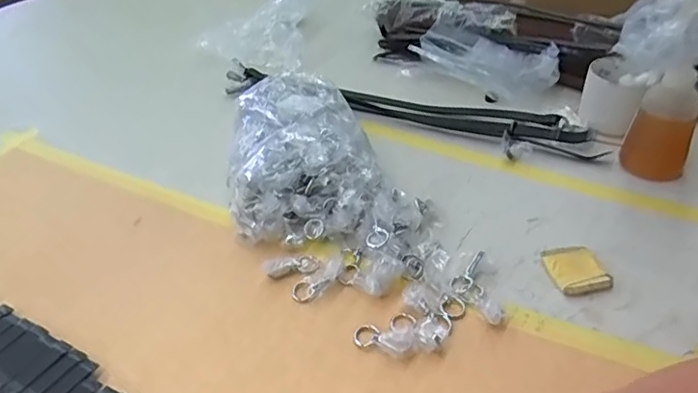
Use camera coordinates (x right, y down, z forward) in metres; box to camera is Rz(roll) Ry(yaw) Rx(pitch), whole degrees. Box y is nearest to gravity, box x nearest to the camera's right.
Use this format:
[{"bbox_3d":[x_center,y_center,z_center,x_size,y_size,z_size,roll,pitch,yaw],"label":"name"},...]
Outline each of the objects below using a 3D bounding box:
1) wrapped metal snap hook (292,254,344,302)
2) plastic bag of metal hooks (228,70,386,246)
[{"bbox_3d":[-0.026,0.075,0.493,0.057,0.012,0.023,-41,49,-12],"label":"wrapped metal snap hook"},{"bbox_3d":[-0.053,-0.057,0.620,0.167,0.067,0.267,-6,38,-4],"label":"plastic bag of metal hooks"}]

